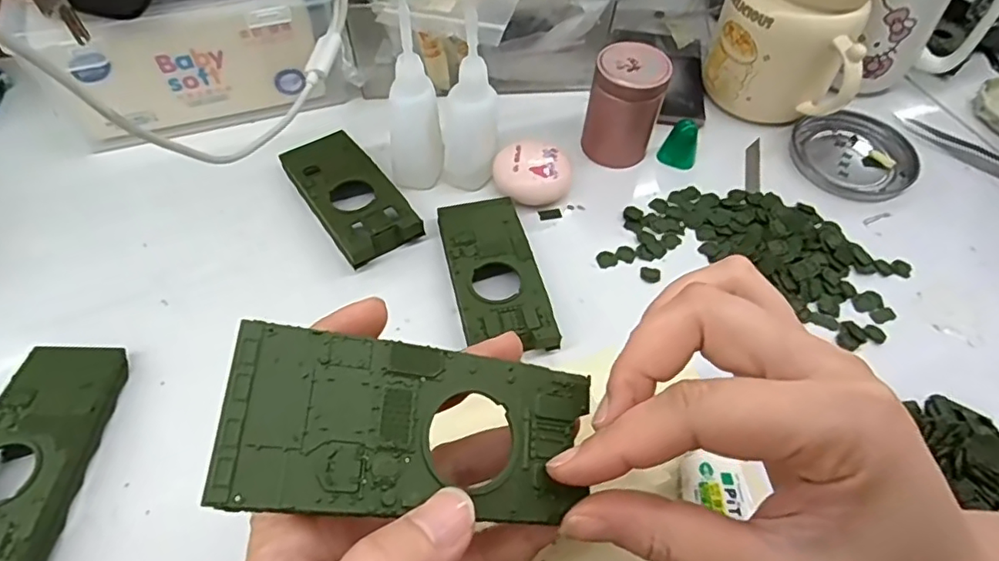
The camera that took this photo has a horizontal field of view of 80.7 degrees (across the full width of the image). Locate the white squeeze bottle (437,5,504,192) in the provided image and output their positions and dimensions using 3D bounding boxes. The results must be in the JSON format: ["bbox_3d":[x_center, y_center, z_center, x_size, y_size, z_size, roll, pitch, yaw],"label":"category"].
[{"bbox_3d":[-0.017,-0.099,0.337,0.034,0.103,0.031,1,56,-1],"label":"white squeeze bottle"}]

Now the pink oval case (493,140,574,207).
[{"bbox_3d":[0.021,-0.065,0.366,0.047,0.024,0.039,7,56,2],"label":"pink oval case"}]

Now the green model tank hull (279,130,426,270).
[{"bbox_3d":[-0.093,-0.054,0.357,0.047,0.019,0.105,-30,62,-21],"label":"green model tank hull"}]

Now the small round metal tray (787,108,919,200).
[{"bbox_3d":[0.240,-0.085,0.401,0.076,0.013,0.076,1,56,-1],"label":"small round metal tray"}]

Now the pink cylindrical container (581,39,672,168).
[{"bbox_3d":[0.078,-0.110,0.372,0.043,0.067,0.037,14,56,7],"label":"pink cylindrical container"}]

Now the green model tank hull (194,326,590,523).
[{"bbox_3d":[-0.020,0.040,0.161,0.101,0.013,0.045,8,53,-24],"label":"green model tank hull"}]

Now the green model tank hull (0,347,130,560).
[{"bbox_3d":[-0.206,0.077,0.263,0.050,0.021,0.103,1,56,-1],"label":"green model tank hull"}]

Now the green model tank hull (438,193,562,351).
[{"bbox_3d":[-0.003,-0.006,0.325,0.047,0.020,0.105,-12,57,-10],"label":"green model tank hull"}]

